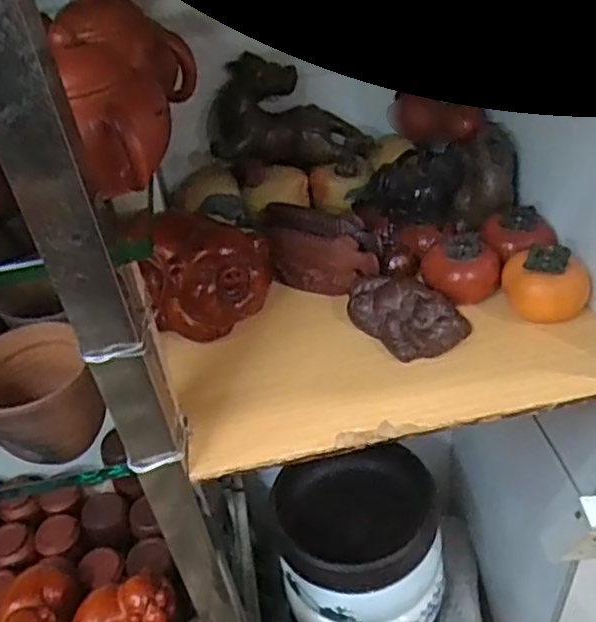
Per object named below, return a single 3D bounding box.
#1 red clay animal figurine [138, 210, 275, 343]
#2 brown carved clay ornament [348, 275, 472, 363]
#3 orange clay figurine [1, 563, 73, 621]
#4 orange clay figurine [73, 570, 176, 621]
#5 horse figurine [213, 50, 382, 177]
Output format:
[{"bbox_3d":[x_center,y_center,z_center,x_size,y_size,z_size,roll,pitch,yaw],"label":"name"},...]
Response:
[{"bbox_3d":[-0.073,-0.027,0.521,0.100,0.069,0.076,17,46,26],"label":"red clay animal figurine"},{"bbox_3d":[0.078,0.000,0.497,0.053,0.032,0.093,-30,45,-24],"label":"brown carved clay ornament"},{"bbox_3d":[-0.274,0.321,0.688,0.067,0.062,0.090,-3,41,5],"label":"orange clay figurine"},{"bbox_3d":[-0.176,0.315,0.677,0.104,0.060,0.061,-21,42,-15],"label":"orange clay figurine"},{"bbox_3d":[-0.008,-0.171,0.593,0.146,0.083,0.067,-3,41,6],"label":"horse figurine"}]

